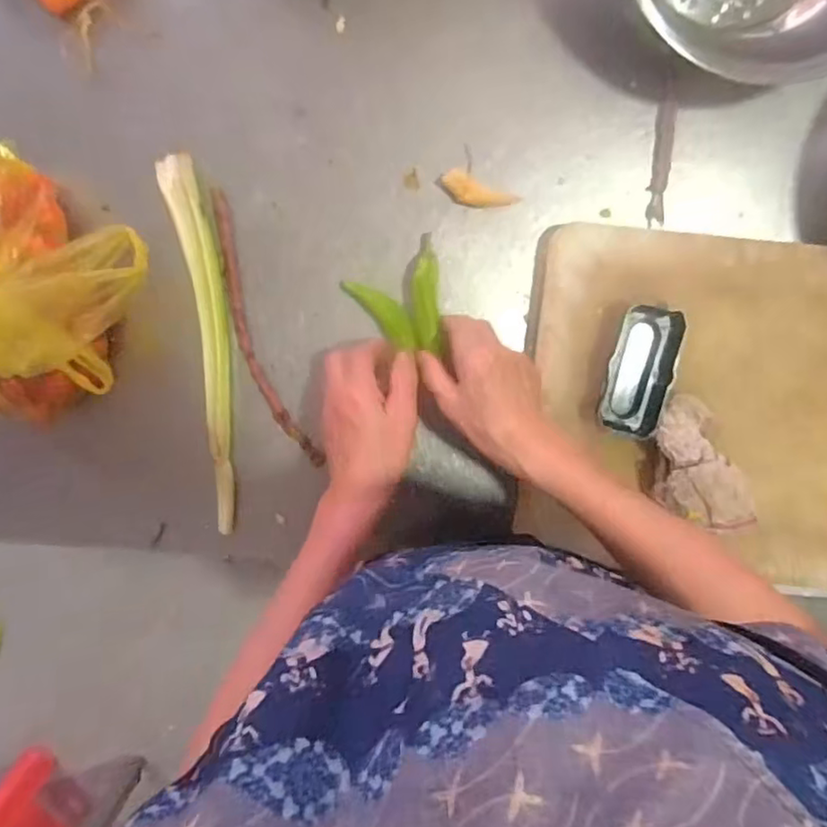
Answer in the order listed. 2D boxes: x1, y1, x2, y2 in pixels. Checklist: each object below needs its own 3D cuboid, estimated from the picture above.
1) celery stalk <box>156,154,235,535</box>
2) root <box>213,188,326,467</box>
[{"bbox_3d":[-0.179,-0.055,0.550,0.035,0.016,0.326,-6,97,3],"label":"celery stalk"},{"bbox_3d":[-0.140,-0.067,0.554,0.034,0.011,0.251,-18,96,5],"label":"root"}]

